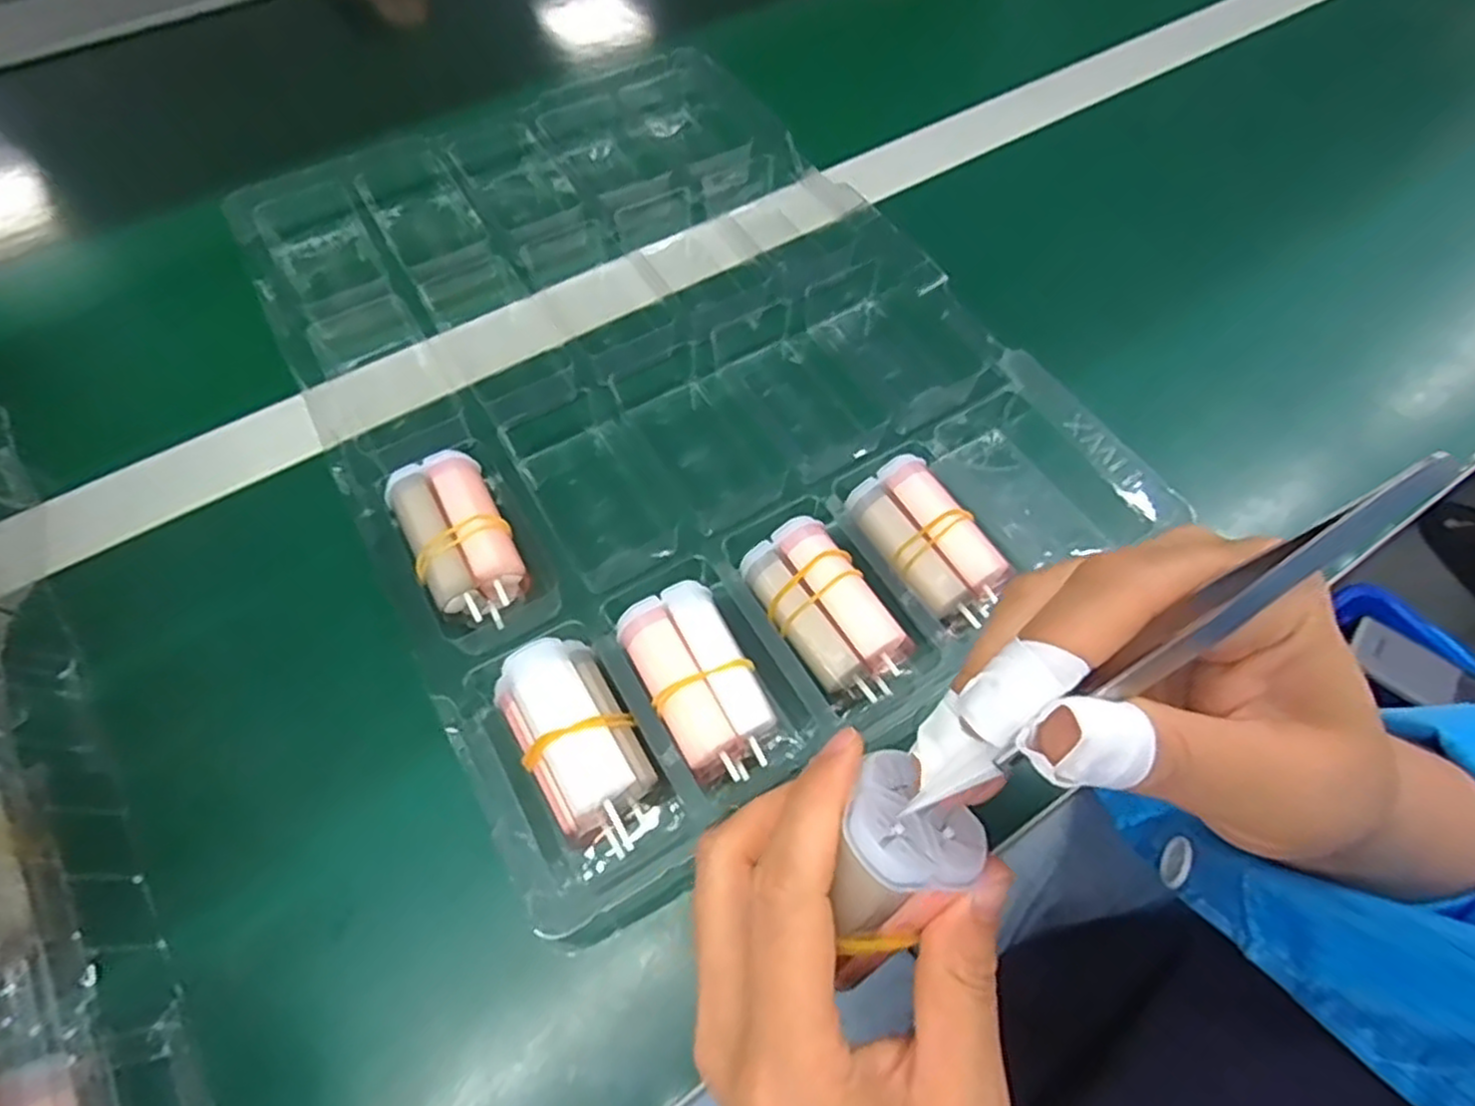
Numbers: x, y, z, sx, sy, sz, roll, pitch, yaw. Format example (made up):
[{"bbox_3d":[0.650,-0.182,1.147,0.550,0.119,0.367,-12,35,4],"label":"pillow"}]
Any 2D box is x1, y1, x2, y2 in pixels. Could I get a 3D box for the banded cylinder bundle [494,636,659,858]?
[{"bbox_3d":[-0.053,0.065,0.251,0.036,0.031,0.072,-31,65,-16],"label":"banded cylinder bundle"}]

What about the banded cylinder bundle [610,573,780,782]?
[{"bbox_3d":[-0.012,0.048,0.263,0.036,0.032,0.067,-28,64,-14],"label":"banded cylinder bundle"}]

